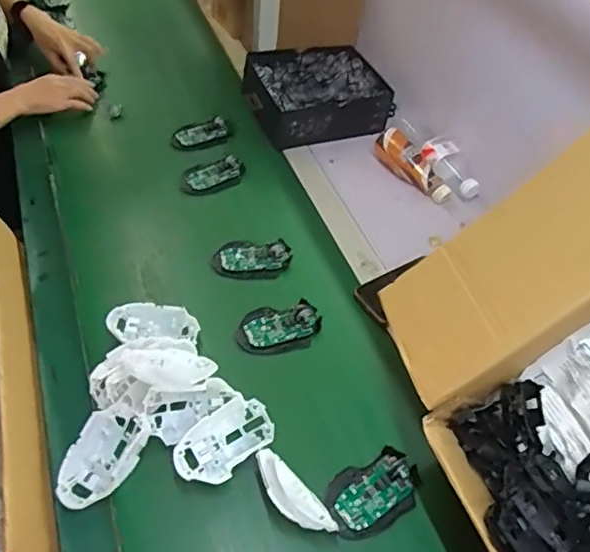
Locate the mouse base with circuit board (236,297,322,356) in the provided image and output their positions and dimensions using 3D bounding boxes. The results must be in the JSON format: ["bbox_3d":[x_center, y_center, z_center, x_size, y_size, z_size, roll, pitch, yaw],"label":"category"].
[{"bbox_3d":[-0.021,0.072,0.774,0.113,0.026,0.071,-5,67,-12],"label":"mouse base with circuit board"}]

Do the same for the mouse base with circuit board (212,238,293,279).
[{"bbox_3d":[-0.063,-0.029,0.844,0.112,0.025,0.060,2,46,-3],"label":"mouse base with circuit board"}]

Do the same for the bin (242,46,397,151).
[{"bbox_3d":[0.039,-0.345,1.098,0.265,0.103,0.191,-15,49,-19],"label":"bin"}]

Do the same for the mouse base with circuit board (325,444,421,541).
[{"bbox_3d":[0.090,0.239,0.632,0.111,0.019,0.072,-19,51,-22],"label":"mouse base with circuit board"}]

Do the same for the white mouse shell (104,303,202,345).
[{"bbox_3d":[-0.182,0.062,0.734,0.115,0.022,0.058,8,69,-12],"label":"white mouse shell"}]

